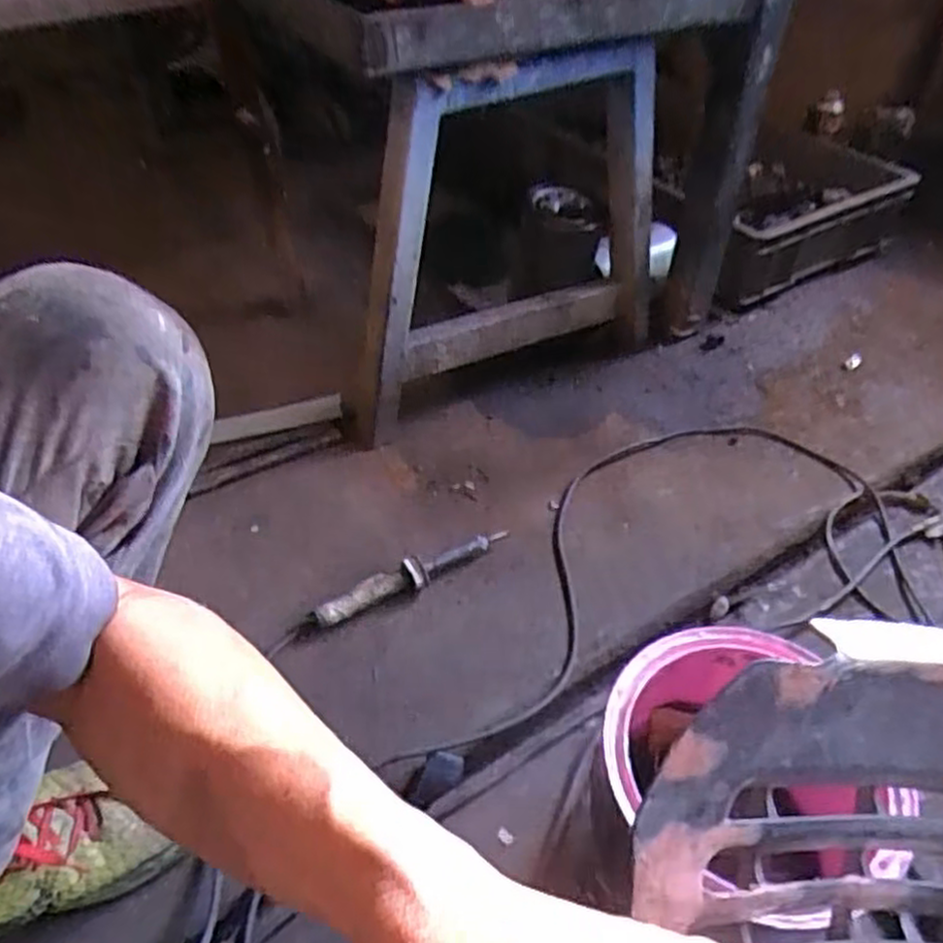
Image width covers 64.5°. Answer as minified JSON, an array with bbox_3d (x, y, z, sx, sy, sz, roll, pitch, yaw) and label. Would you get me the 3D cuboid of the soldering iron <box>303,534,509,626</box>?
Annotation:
[{"bbox_3d":[-0.055,0.100,0.721,0.204,0.033,0.021,-22,48,-19],"label":"soldering iron"}]

